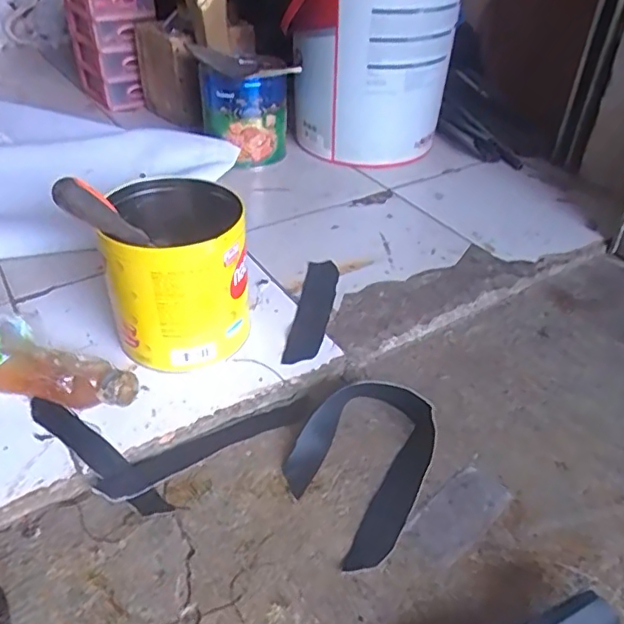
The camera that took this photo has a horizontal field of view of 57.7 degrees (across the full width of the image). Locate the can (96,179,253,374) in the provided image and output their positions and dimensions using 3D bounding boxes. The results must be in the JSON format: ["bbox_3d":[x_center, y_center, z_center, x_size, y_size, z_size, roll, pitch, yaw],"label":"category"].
[{"bbox_3d":[-0.146,-0.039,0.617,0.135,0.161,0.138,-8,39,-13],"label":"can"}]

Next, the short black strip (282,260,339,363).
[{"bbox_3d":[0.003,-0.005,0.708,0.042,0.006,0.209,7,38,5],"label":"short black strip"}]

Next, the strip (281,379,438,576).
[{"bbox_3d":[0.044,0.140,0.539,0.124,0.024,0.191,19,41,21],"label":"strip"}]

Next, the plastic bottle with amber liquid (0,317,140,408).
[{"bbox_3d":[-0.272,0.054,0.577,0.210,0.064,0.071,10,38,9],"label":"plastic bottle with amber liquid"}]

